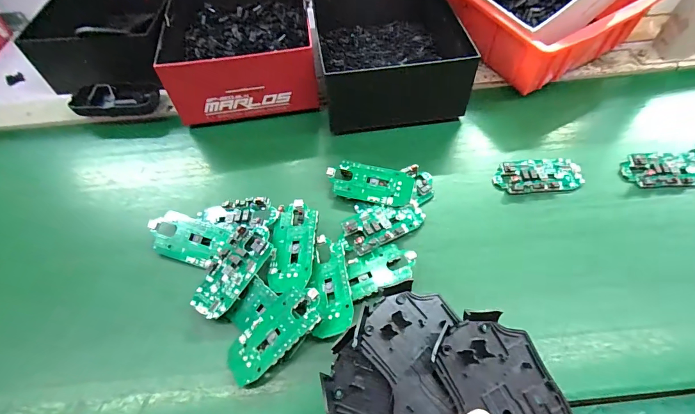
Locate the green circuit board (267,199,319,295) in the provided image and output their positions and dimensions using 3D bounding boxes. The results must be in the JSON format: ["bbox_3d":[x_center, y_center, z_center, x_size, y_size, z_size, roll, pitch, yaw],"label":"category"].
[{"bbox_3d":[-0.055,0.037,0.373,0.045,0.011,0.097,1,56,4],"label":"green circuit board"}]

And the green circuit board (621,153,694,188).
[{"bbox_3d":[0.372,-0.045,0.422,0.098,0.014,0.046,-1,56,2],"label":"green circuit board"}]

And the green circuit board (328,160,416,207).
[{"bbox_3d":[0.026,-0.027,0.419,0.097,0.014,0.044,10,57,10],"label":"green circuit board"}]

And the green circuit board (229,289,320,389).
[{"bbox_3d":[-0.065,0.111,0.326,0.099,0.007,0.046,-43,52,-6],"label":"green circuit board"}]

